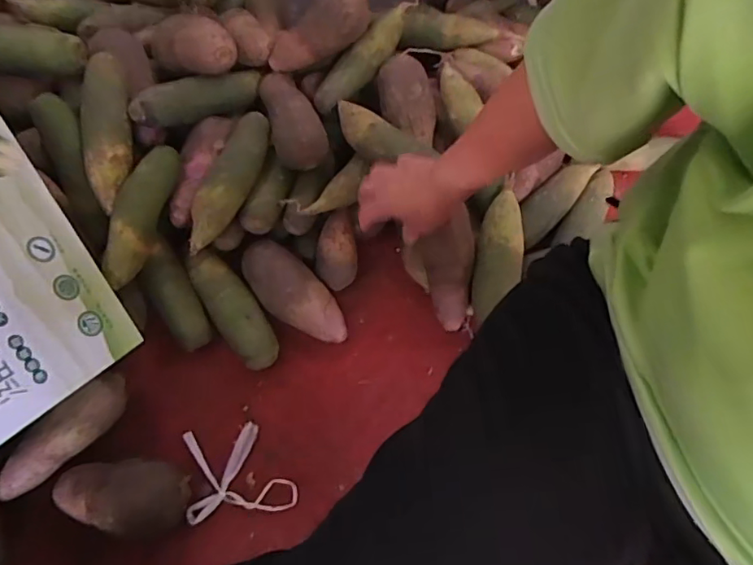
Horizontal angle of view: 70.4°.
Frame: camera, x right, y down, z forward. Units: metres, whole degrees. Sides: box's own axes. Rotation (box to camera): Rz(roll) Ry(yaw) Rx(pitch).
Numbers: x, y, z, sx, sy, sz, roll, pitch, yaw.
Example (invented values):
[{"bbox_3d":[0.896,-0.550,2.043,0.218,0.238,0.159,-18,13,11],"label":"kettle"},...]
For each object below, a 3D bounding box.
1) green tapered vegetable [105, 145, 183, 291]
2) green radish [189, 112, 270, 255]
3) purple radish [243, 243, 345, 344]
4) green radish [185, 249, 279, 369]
[{"bbox_3d":[-0.289,-0.085,0.651,0.048,0.068,0.178,11,60,3],"label":"green tapered vegetable"},{"bbox_3d":[-0.187,-0.131,0.687,0.063,0.055,0.198,13,60,4],"label":"green radish"},{"bbox_3d":[-0.111,0.016,0.708,0.175,0.067,0.071,39,65,18],"label":"purple radish"},{"bbox_3d":[-0.194,0.029,0.705,0.059,0.051,0.190,-30,66,-19],"label":"green radish"}]

